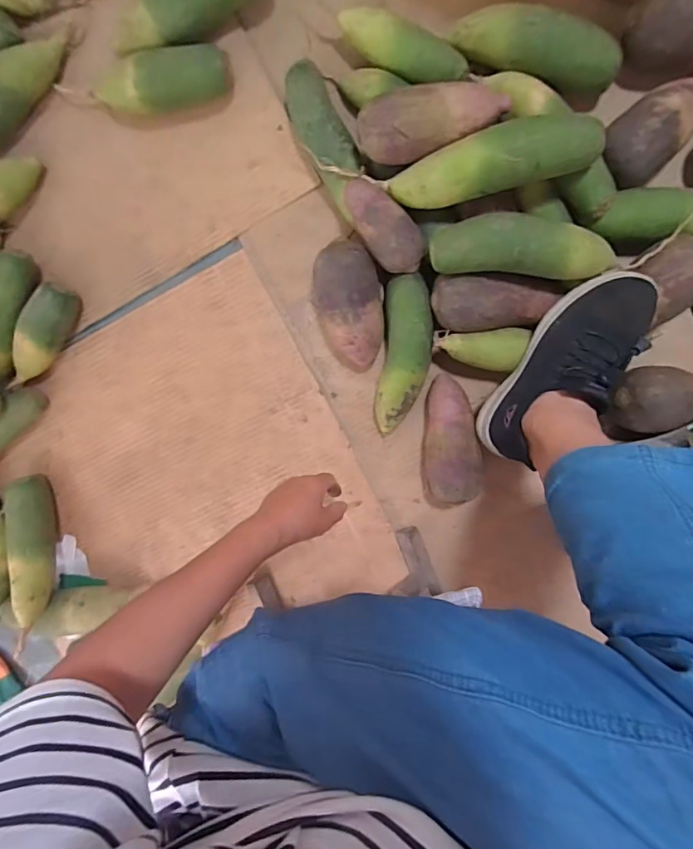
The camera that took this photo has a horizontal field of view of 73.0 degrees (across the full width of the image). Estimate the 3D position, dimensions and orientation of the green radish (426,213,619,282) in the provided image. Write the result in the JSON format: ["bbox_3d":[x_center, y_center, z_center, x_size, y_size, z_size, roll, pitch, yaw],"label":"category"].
[{"bbox_3d":[0.195,-0.196,0.511,0.203,0.049,0.067,5,99,4],"label":"green radish"}]

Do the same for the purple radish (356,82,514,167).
[{"bbox_3d":[0.094,-0.322,0.507,0.157,0.057,0.063,-4,99,5],"label":"purple radish"}]

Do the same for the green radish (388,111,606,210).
[{"bbox_3d":[0.157,-0.273,0.491,0.208,0.063,0.053,-9,98,6],"label":"green radish"}]

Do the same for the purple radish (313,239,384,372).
[{"bbox_3d":[0.003,-0.145,0.581,0.085,0.068,0.157,-14,97,7],"label":"purple radish"}]

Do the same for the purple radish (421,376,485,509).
[{"bbox_3d":[0.133,0.026,0.596,0.067,0.069,0.169,-3,99,5],"label":"purple radish"}]

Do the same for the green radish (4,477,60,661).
[{"bbox_3d":[-0.438,0.186,0.653,0.046,0.054,0.221,-7,81,4],"label":"green radish"}]

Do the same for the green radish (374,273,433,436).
[{"bbox_3d":[0.074,-0.085,0.590,0.060,0.060,0.191,6,99,4],"label":"green radish"}]

